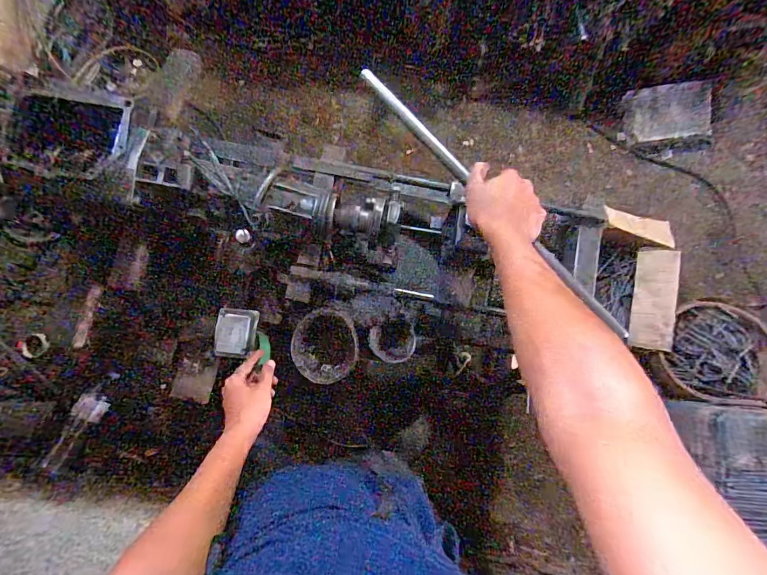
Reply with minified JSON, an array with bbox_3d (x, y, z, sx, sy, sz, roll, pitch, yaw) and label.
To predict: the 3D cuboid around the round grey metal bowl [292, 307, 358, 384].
[{"bbox_3d":[-0.101,0.101,0.699,0.115,0.022,0.126,0,80,0],"label":"round grey metal bowl"}]

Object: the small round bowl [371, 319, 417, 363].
[{"bbox_3d":[0.016,0.091,0.689,0.076,0.016,0.070,6,80,1],"label":"small round bowl"}]

